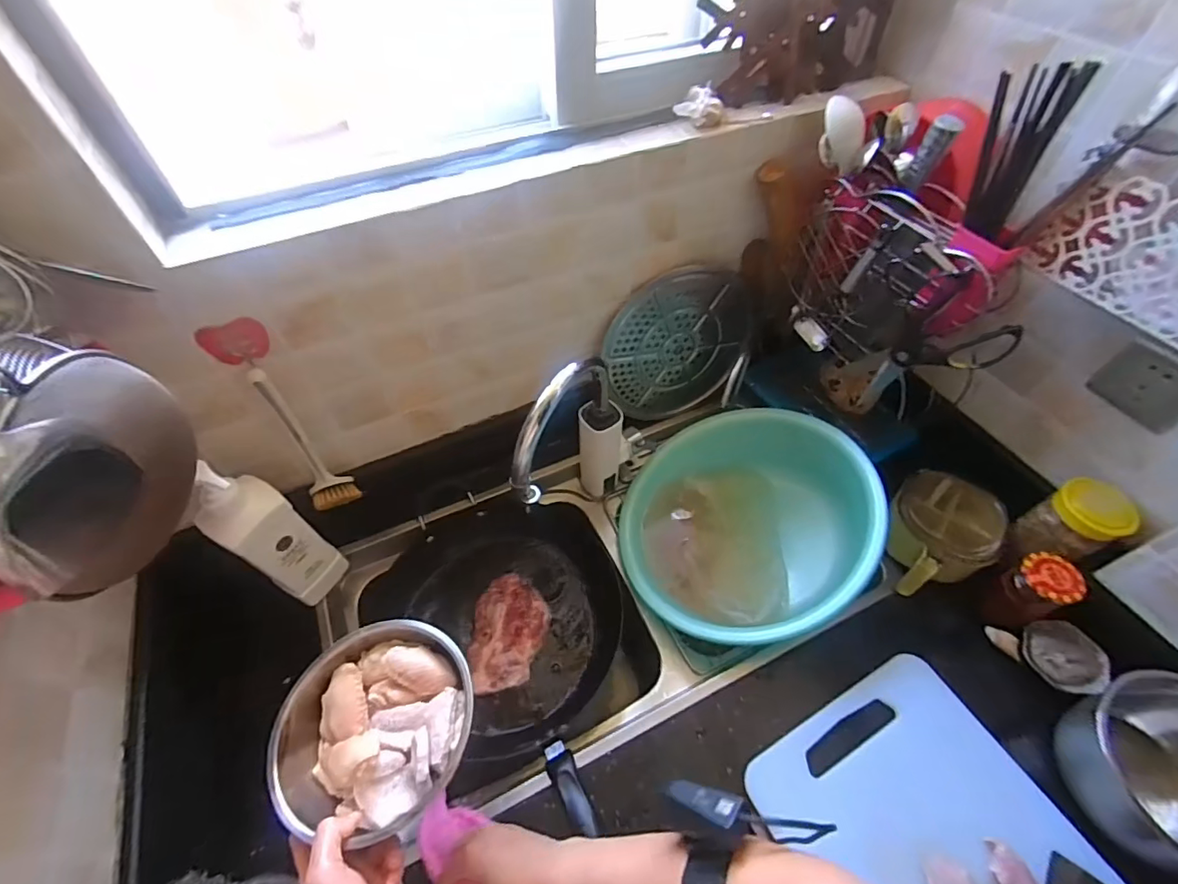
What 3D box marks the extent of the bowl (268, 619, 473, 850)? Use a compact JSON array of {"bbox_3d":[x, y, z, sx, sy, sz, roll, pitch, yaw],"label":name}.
[{"bbox_3d":[-0.189,0.250,0.464,0.168,0.051,0.162,-1,53,1],"label":"bowl"}]

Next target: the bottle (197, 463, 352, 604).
[{"bbox_3d":[-0.405,0.112,0.643,0.060,0.276,0.078,23,57,18],"label":"bottle"}]

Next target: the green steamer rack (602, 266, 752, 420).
[{"bbox_3d":[0.158,-0.159,0.861,0.271,0.264,0.015,-24,44,-9],"label":"green steamer rack"}]

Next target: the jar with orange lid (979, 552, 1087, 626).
[{"bbox_3d":[0.570,0.194,0.667,0.072,0.092,0.062,-21,55,-13],"label":"jar with orange lid"}]

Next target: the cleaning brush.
[{"bbox_3d":[-0.363,0.007,0.644,0.056,0.225,0.046,-36,59,-23],"label":"cleaning brush"}]

